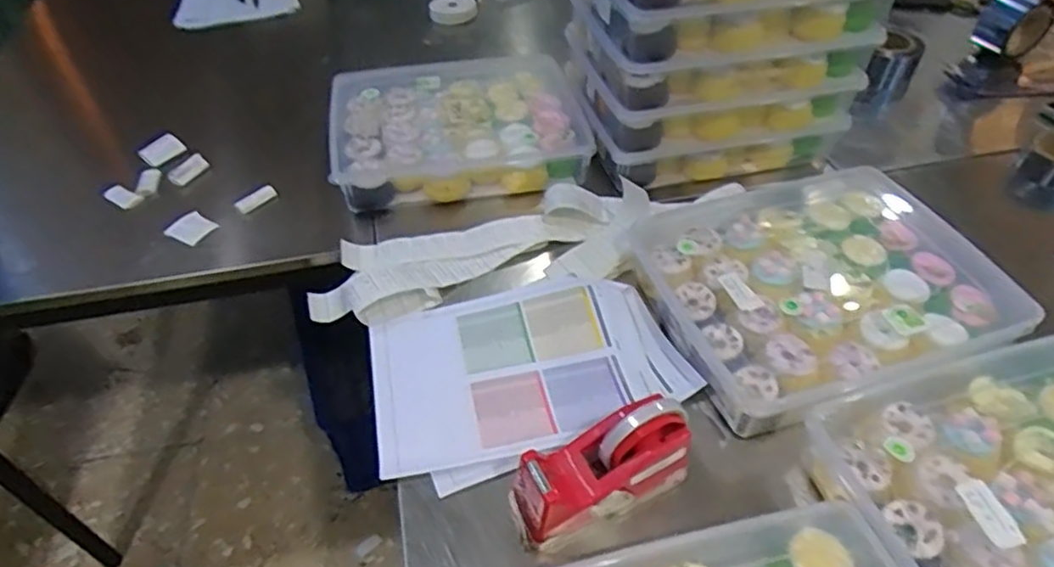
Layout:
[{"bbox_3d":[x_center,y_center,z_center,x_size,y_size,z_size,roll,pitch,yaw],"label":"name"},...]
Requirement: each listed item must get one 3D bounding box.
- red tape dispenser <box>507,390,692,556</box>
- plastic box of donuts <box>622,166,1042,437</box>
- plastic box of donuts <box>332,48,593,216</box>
[{"bbox_3d":[0.066,0.163,0.576,0.162,0.098,0.061,-19,49,-16],"label":"red tape dispenser"},{"bbox_3d":[0.343,-0.006,0.755,0.384,0.058,0.313,-15,48,-13],"label":"plastic box of donuts"},{"bbox_3d":[-0.110,-0.248,0.996,0.373,0.072,0.298,-10,47,-9],"label":"plastic box of donuts"}]

